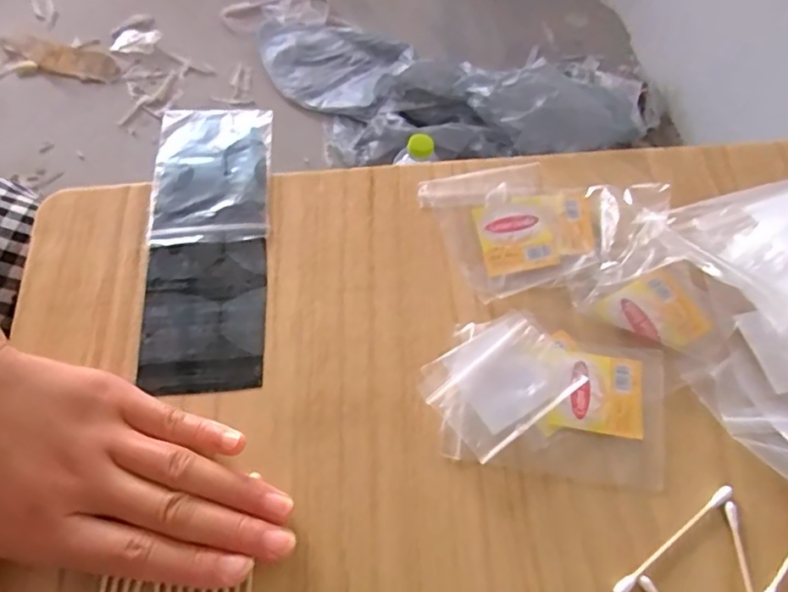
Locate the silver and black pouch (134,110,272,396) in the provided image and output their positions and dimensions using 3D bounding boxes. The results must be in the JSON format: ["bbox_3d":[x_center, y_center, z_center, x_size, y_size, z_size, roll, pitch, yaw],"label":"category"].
[{"bbox_3d":[-0.101,-0.033,0.324,0.063,0.008,0.178,-5,65,-2],"label":"silver and black pouch"}]

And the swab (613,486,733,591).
[{"bbox_3d":[0.120,0.103,0.253,0.070,0.004,0.005,-33,67,-16],"label":"swab"}]

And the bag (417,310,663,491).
[{"bbox_3d":[0.070,0.046,0.279,0.109,0.008,0.071,8,63,4],"label":"bag"}]

